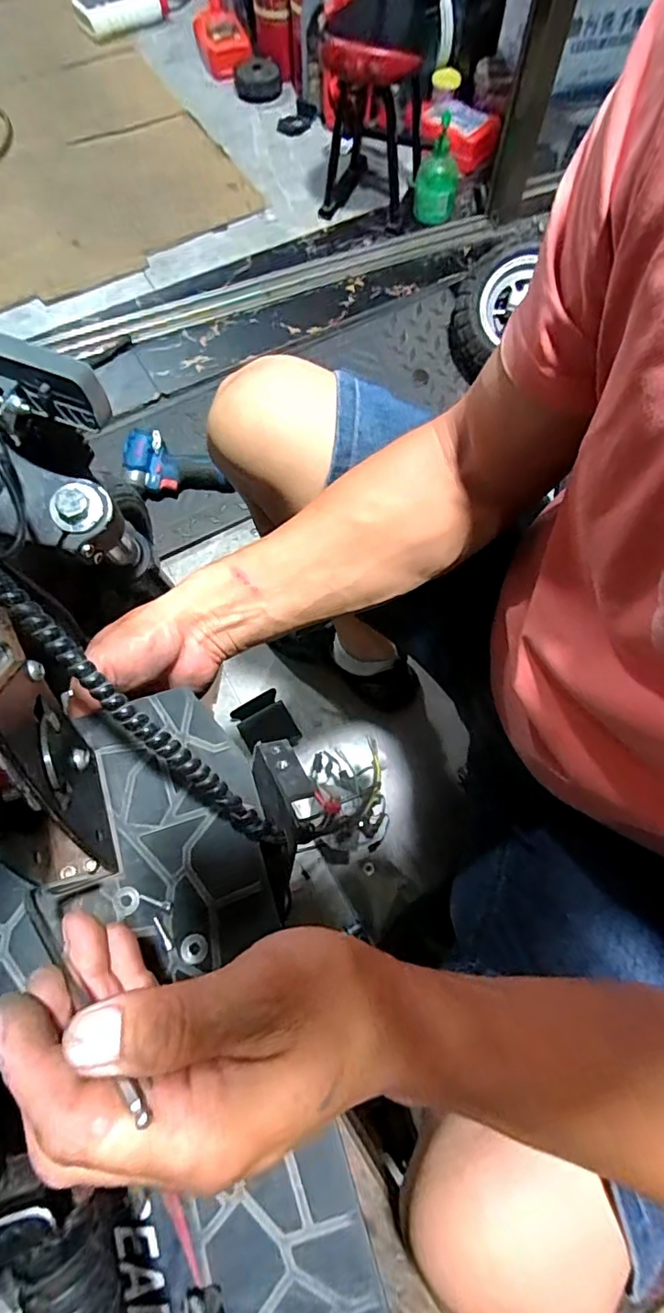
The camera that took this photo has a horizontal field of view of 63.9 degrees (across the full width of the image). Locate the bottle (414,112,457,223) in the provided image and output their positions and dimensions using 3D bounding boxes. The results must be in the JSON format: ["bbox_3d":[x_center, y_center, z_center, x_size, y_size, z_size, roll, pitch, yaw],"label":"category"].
[{"bbox_3d":[0.216,-0.974,1.077,0.084,0.136,0.082,11,69,5],"label":"bottle"}]

